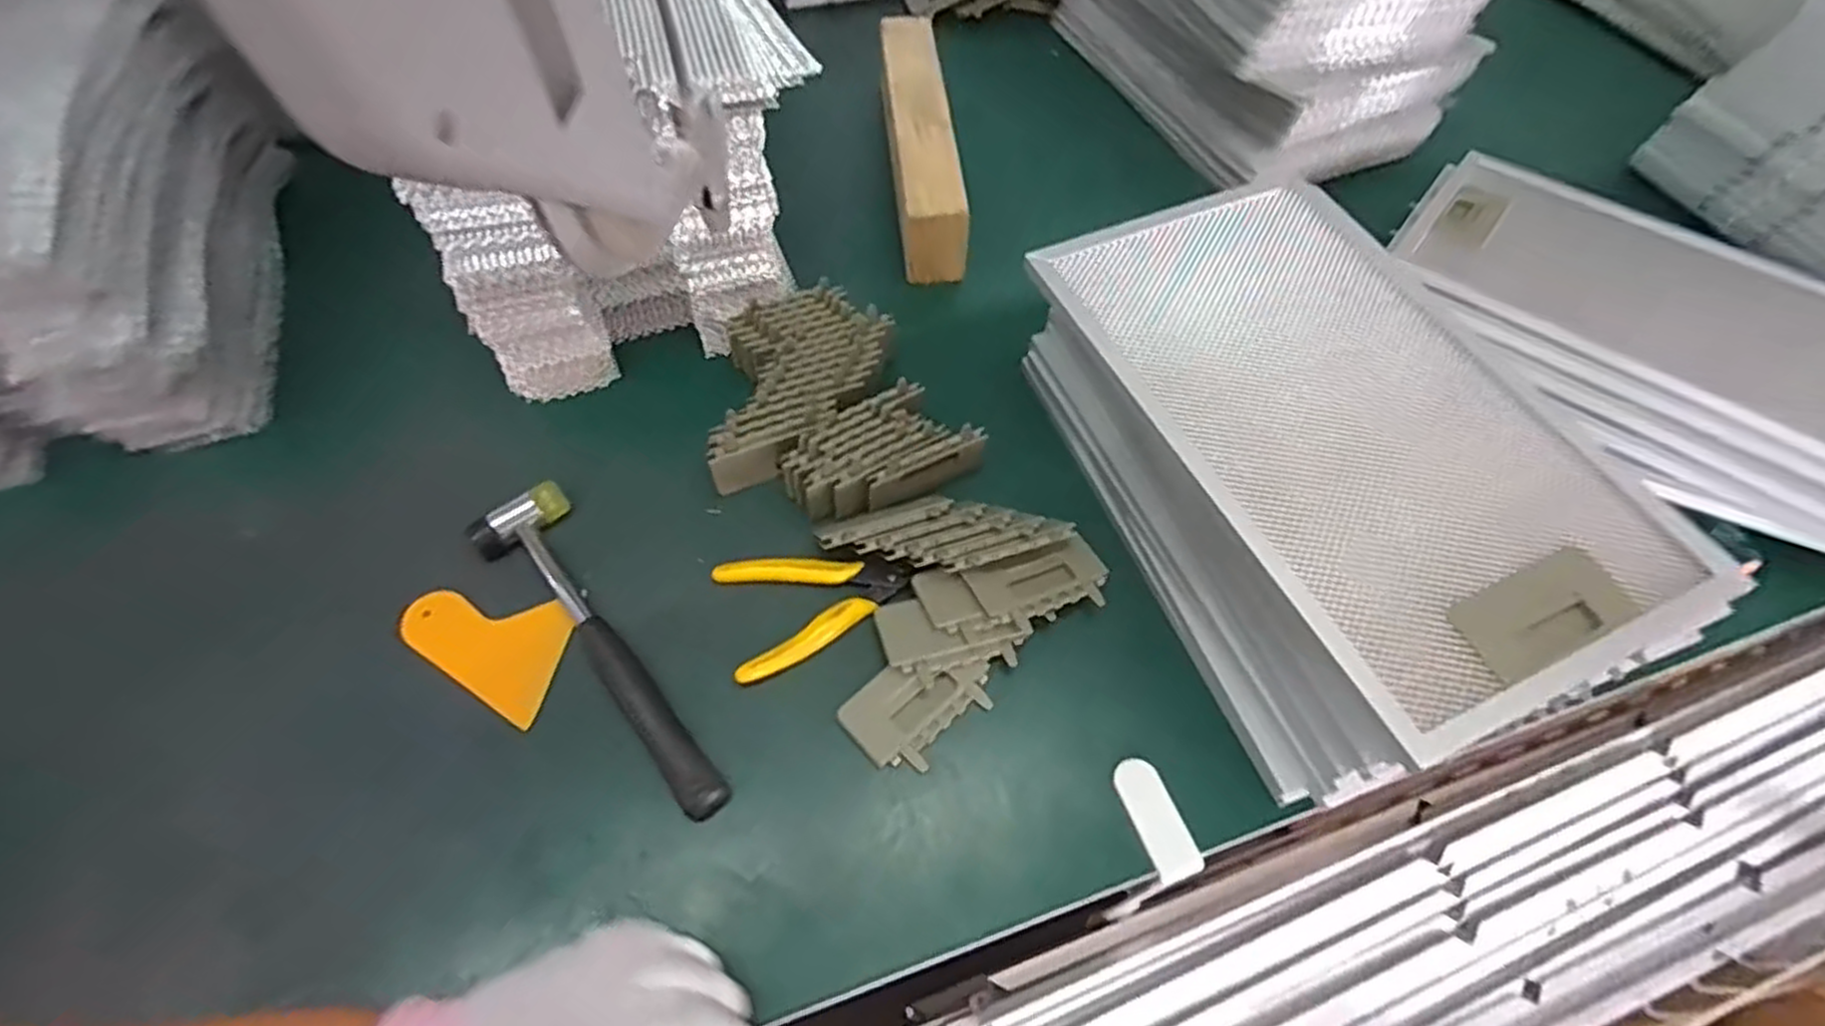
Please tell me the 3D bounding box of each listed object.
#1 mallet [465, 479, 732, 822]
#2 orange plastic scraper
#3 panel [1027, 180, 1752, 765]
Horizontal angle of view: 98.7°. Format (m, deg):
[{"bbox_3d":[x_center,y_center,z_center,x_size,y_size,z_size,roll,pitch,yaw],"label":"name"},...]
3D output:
[{"bbox_3d":[-0.183,0.081,0.459,0.056,0.026,0.233,-33,64,-20],"label":"mallet"},{"bbox_3d":[-0.250,0.072,0.463,0.101,0.010,0.064,26,75,16],"label":"orange plastic scraper"},{"bbox_3d":[0.230,-0.060,0.427,0.201,0.014,0.329,-20,60,-13],"label":"panel"}]

